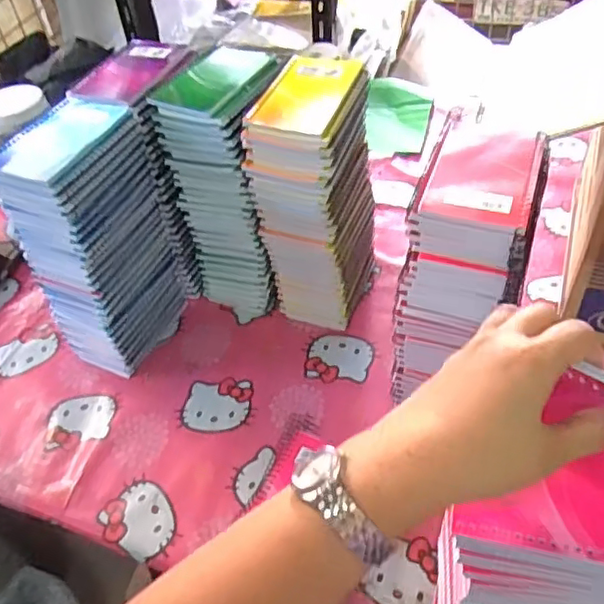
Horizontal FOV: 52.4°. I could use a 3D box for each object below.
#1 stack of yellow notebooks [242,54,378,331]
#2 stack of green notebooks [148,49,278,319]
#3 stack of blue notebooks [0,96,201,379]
[{"bbox_3d":[0.022,-0.113,0.718,0.095,0.284,0.134,17,53,21],"label":"stack of yellow notebooks"},{"bbox_3d":[-0.085,-0.136,0.741,0.114,0.290,0.152,7,50,13],"label":"stack of green notebooks"},{"bbox_3d":[-0.221,-0.068,0.702,0.088,0.281,0.171,20,53,23],"label":"stack of blue notebooks"}]

